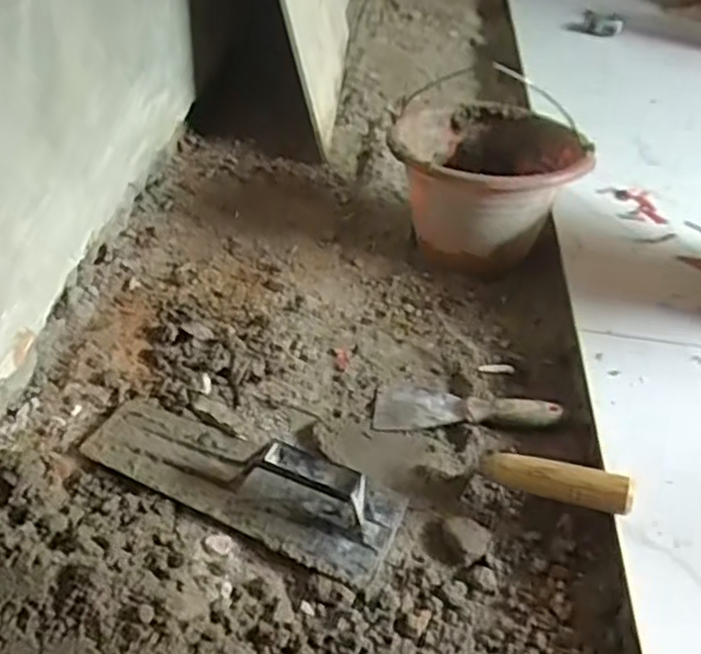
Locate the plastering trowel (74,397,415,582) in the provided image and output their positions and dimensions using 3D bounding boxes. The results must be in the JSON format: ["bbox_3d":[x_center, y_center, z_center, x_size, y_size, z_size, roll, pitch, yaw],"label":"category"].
[{"bbox_3d":[-0.101,0.125,0.650,0.301,0.051,0.114,18,38,12],"label":"plastering trowel"}]

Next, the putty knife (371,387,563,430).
[{"bbox_3d":[0.120,0.084,0.748,0.189,0.017,0.061,0,37,11],"label":"putty knife"}]

